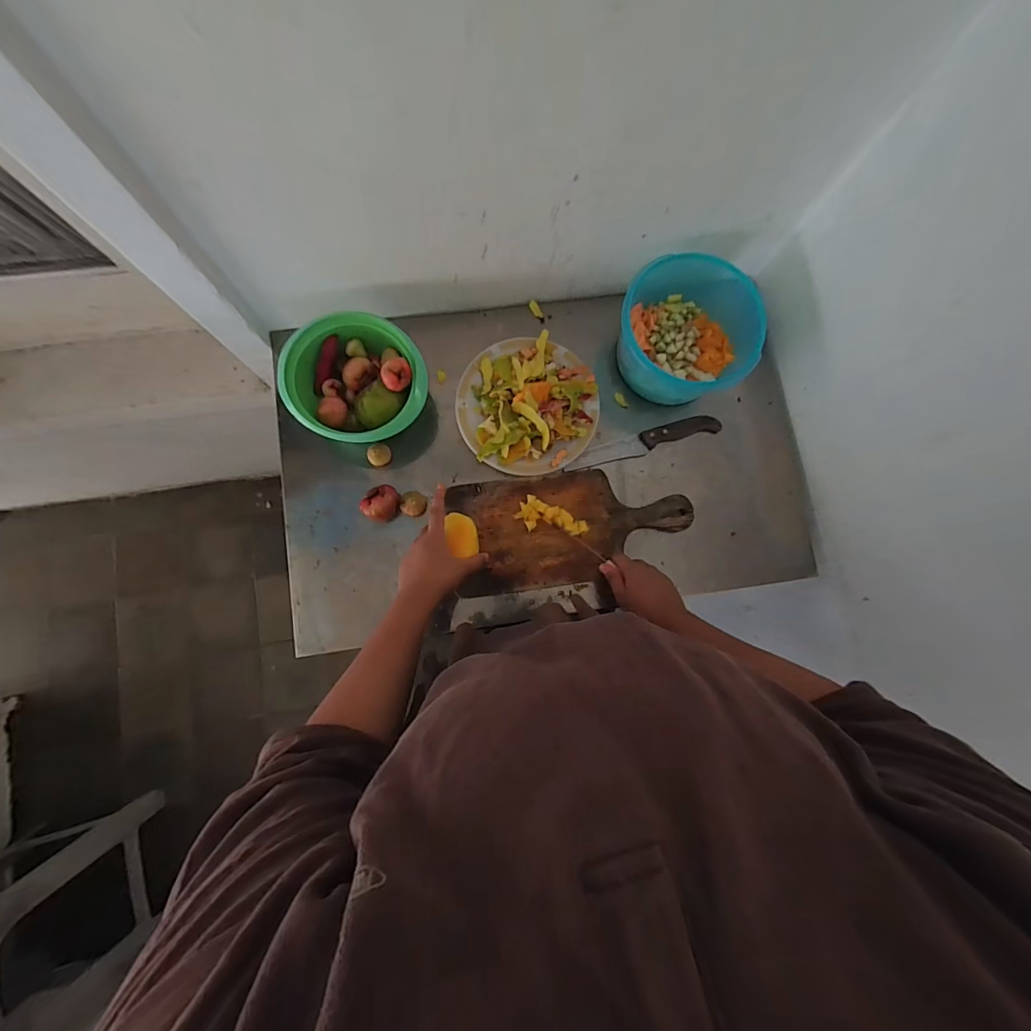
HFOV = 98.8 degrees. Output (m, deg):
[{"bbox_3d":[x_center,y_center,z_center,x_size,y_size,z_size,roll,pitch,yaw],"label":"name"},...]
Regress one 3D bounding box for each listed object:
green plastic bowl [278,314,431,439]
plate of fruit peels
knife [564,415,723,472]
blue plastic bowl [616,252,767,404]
[{"bbox_3d":[-0.229,-0.192,0.640,0.176,0.090,0.189,0,81,-3],"label":"green plastic bowl"},{"bbox_3d":[0.020,-0.177,0.673,0.212,0.042,0.215,0,81,-3],"label":"plate of fruit peels"},{"bbox_3d":[0.203,-0.118,0.695,0.247,0.019,0.037,-17,83,-6],"label":"knife"},{"bbox_3d":[0.245,-0.275,0.665,0.186,0.124,0.184,0,81,-3],"label":"blue plastic bowl"}]

